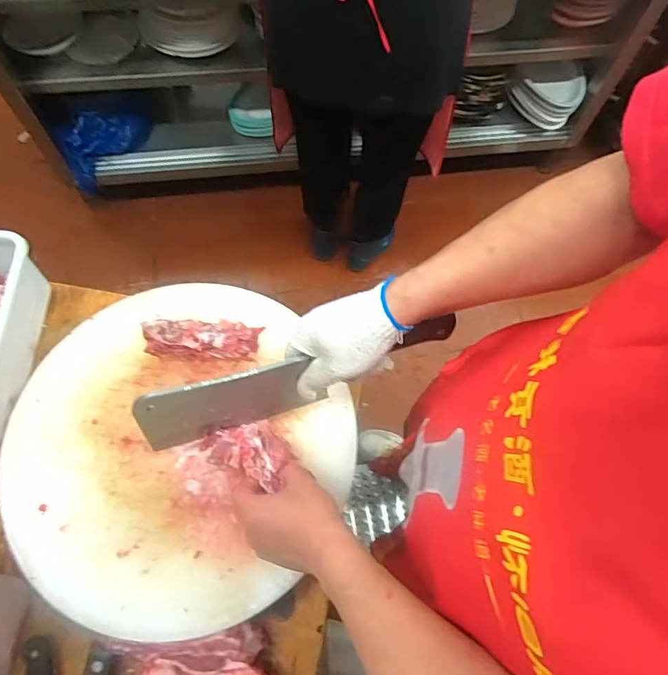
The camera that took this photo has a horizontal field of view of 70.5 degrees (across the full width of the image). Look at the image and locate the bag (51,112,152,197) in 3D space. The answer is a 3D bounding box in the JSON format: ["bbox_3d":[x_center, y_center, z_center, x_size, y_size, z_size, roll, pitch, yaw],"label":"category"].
[{"bbox_3d":[-0.732,-0.623,1.542,0.289,0.212,0.084,-25,70,-11],"label":"bag"}]

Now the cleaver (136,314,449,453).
[{"bbox_3d":[-0.038,0.044,0.504,0.339,0.104,0.028,-19,69,-2],"label":"cleaver"}]

